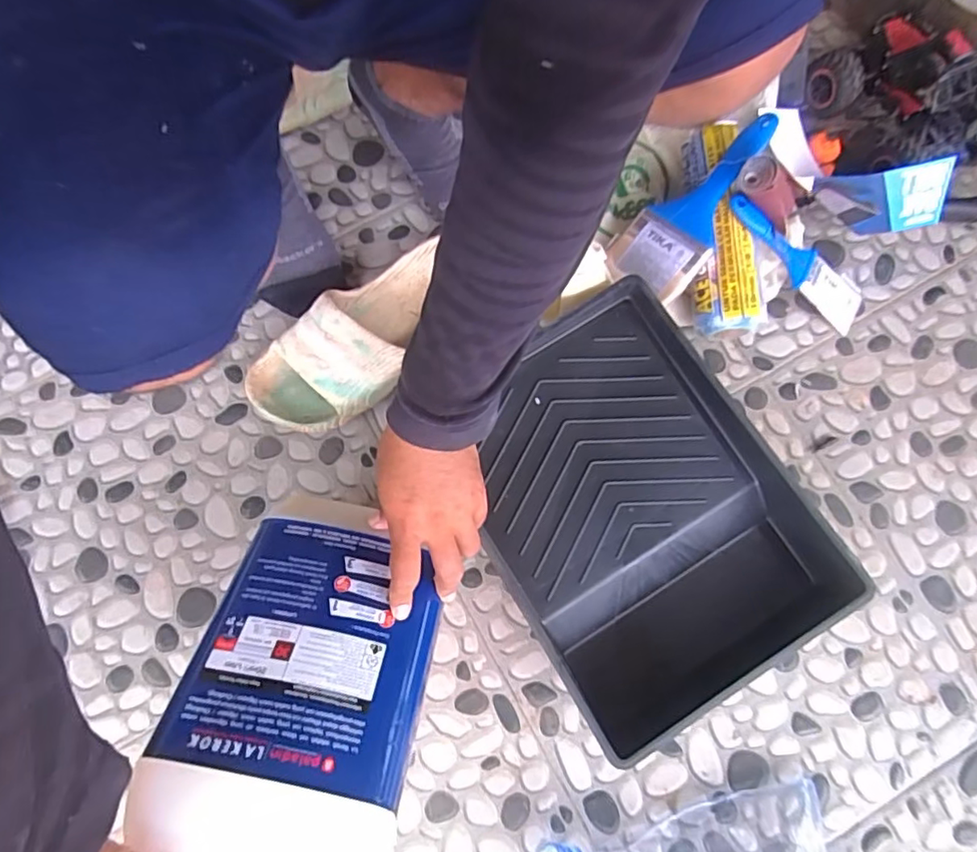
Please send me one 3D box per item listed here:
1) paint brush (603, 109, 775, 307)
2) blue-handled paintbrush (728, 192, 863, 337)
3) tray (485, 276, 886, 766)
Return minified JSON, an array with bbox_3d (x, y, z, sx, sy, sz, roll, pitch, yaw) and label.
[{"bbox_3d":[0.219,-0.227,0.607,0.203,0.013,0.095,-46,63,16],"label":"paint brush"},{"bbox_3d":[0.328,-0.177,0.625,0.200,0.022,0.046,35,77,-18],"label":"blue-handled paintbrush"},{"bbox_3d":[0.135,0.080,0.576,0.275,0.068,0.377,-29,77,-7],"label":"tray"}]

